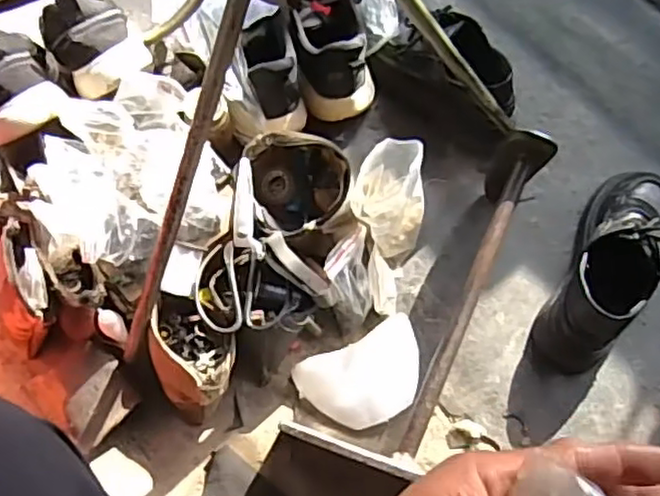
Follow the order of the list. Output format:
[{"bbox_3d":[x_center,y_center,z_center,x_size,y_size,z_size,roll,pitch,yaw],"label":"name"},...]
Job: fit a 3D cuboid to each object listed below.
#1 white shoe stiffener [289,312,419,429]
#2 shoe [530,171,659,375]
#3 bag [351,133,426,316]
[{"bbox_3d":[0.042,0.137,0.720,0.139,0.044,0.092,-25,70,-12],"label":"white shoe stiffener"},{"bbox_3d":[0.314,0.016,0.732,0.100,0.107,0.244,30,69,10],"label":"shoe"},{"bbox_3d":[0.066,-0.025,0.756,0.085,0.082,0.191,3,93,-1],"label":"bag"}]

